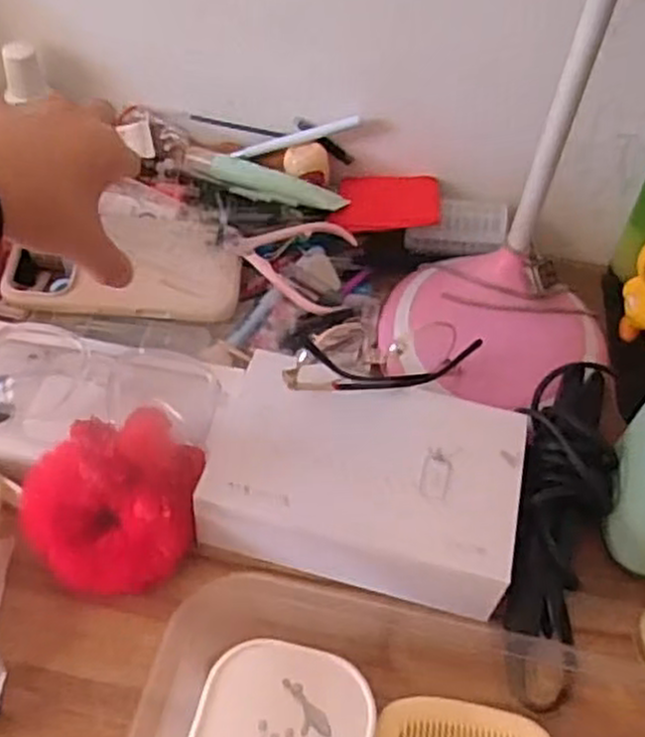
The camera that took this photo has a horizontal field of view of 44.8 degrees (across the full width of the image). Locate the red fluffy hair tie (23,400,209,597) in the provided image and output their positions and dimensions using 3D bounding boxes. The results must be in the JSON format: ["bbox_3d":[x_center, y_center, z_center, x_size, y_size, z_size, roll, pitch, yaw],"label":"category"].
[{"bbox_3d":[-0.105,0.066,0.398,0.086,0.056,0.075,-22,56,-22],"label":"red fluffy hair tie"}]

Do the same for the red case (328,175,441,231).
[{"bbox_3d":[0.046,-0.118,0.554,0.072,0.006,0.064,1,44,8],"label":"red case"}]

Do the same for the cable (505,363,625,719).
[{"bbox_3d":[0.131,0.073,0.428,0.053,0.043,0.198,18,51,9],"label":"cable"}]

